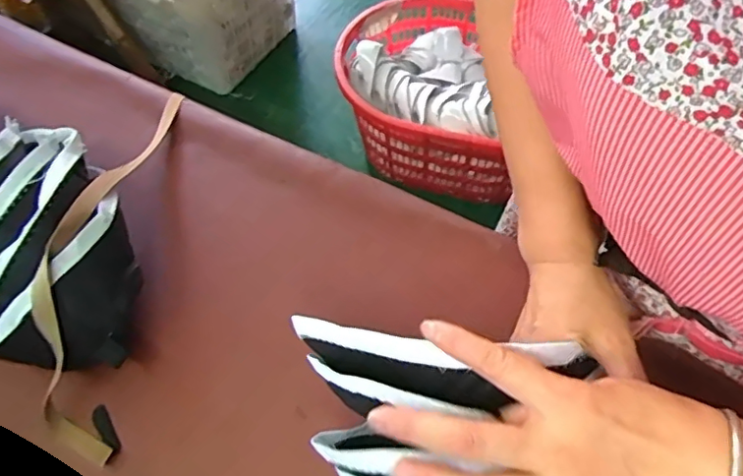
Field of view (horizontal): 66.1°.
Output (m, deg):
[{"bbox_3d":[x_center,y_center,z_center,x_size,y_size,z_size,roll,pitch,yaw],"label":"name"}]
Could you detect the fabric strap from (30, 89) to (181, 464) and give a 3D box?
[{"bbox_3d":[-0.256,-0.018,0.541,0.053,0.111,0.416,-3,59,3],"label":"fabric strap"}]

